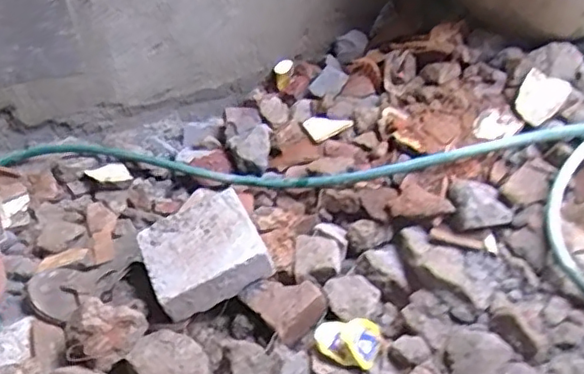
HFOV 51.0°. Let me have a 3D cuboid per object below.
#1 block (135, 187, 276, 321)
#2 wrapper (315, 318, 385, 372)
[{"bbox_3d":[-0.148,0.113,1.017,0.185,0.100,0.172,-21,40,-16],"label":"block"},{"bbox_3d":[0.086,0.231,0.913,0.100,0.037,0.085,-7,38,0],"label":"wrapper"}]

